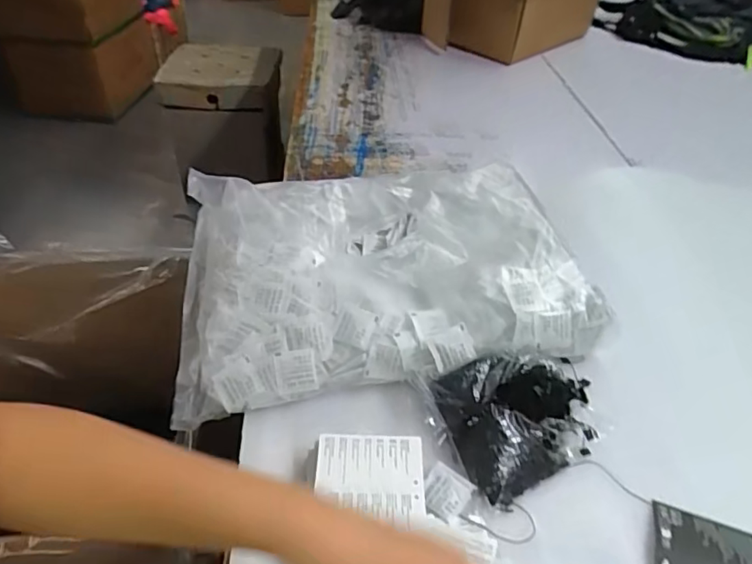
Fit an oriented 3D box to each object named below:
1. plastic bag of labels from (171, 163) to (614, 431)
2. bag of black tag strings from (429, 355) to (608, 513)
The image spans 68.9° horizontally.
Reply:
[{"bbox_3d":[0.000,-0.017,0.663,0.446,0.100,0.342,-4,42,-8],"label":"plastic bag of labels"},{"bbox_3d":[0.146,0.123,0.518,0.160,0.053,0.126,-12,43,-17],"label":"bag of black tag strings"}]

